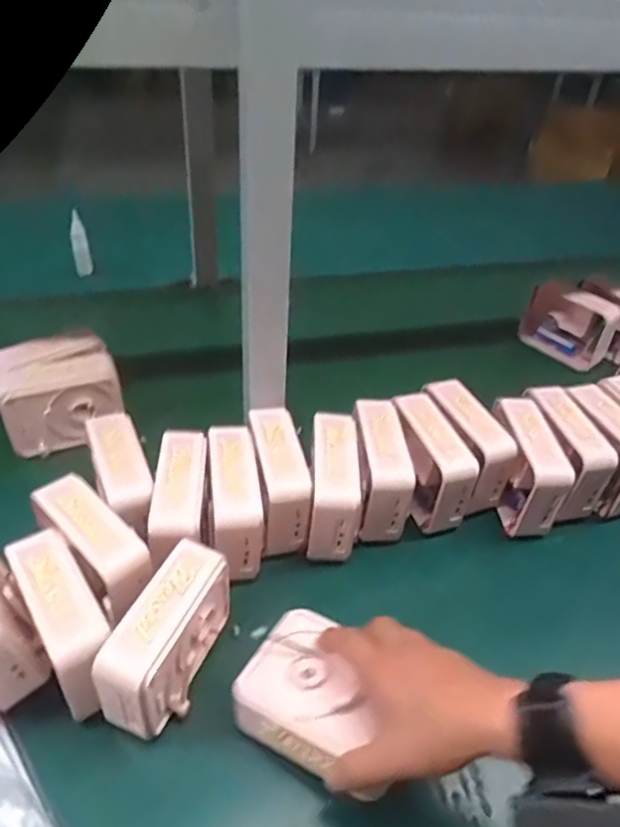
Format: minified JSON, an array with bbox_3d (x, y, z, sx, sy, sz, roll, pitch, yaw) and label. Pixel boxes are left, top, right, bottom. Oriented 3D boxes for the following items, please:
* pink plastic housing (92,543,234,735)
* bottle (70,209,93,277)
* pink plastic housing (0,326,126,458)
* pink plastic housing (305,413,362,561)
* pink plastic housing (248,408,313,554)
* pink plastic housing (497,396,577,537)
[{"bbox_3d":[-0.108,0.174,0.483,0.046,0.091,0.126,18,41,16],"label":"pink plastic housing"},{"bbox_3d":[-0.379,-0.280,1.019,0.026,0.103,0.035,-11,42,-18],"label":"bottle"},{"bbox_3d":[-0.292,-0.025,0.718,0.123,0.095,0.094,-16,44,-23],"label":"pink plastic housing"},{"bbox_3d":[0.024,0.071,0.621,0.046,0.093,0.116,4,39,0],"label":"pink plastic housing"},{"bbox_3d":[-0.032,0.064,0.620,0.047,0.087,0.122,-6,41,-13],"label":"pink plastic housing"},{"bbox_3d":[0.229,0.055,0.658,0.050,0.099,0.114,-1,40,-7],"label":"pink plastic housing"}]

